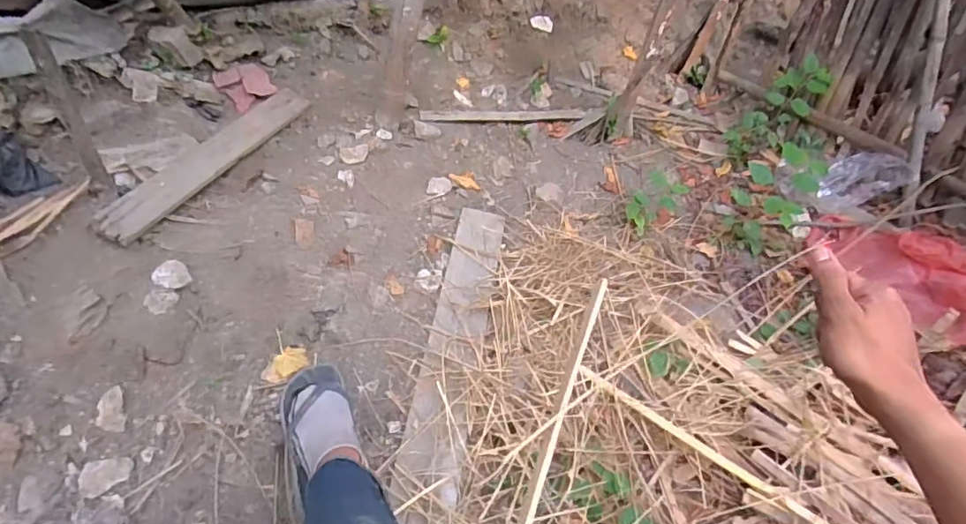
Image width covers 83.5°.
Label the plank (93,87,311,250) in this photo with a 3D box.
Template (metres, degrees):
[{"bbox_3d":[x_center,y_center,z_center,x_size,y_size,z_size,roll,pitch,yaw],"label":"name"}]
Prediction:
[{"bbox_3d":[-0.609,-0.241,1.228,0.094,0.024,0.587,31,50,2],"label":"plank"}]

